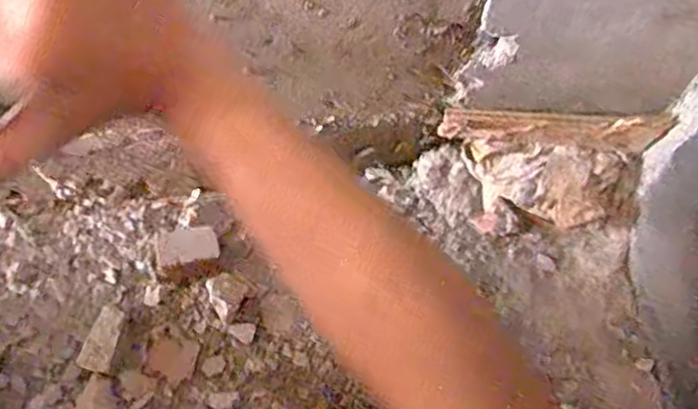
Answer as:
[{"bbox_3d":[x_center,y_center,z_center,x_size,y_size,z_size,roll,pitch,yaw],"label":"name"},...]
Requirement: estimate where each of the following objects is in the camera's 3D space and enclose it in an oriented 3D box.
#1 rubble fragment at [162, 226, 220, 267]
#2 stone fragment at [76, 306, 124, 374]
[{"bbox_3d":[-0.169,0.042,0.649,0.060,0.009,0.037,-6,67,-6],"label":"rubble fragment"},{"bbox_3d":[-0.250,0.138,0.629,0.033,0.008,0.064,17,66,4],"label":"stone fragment"}]

